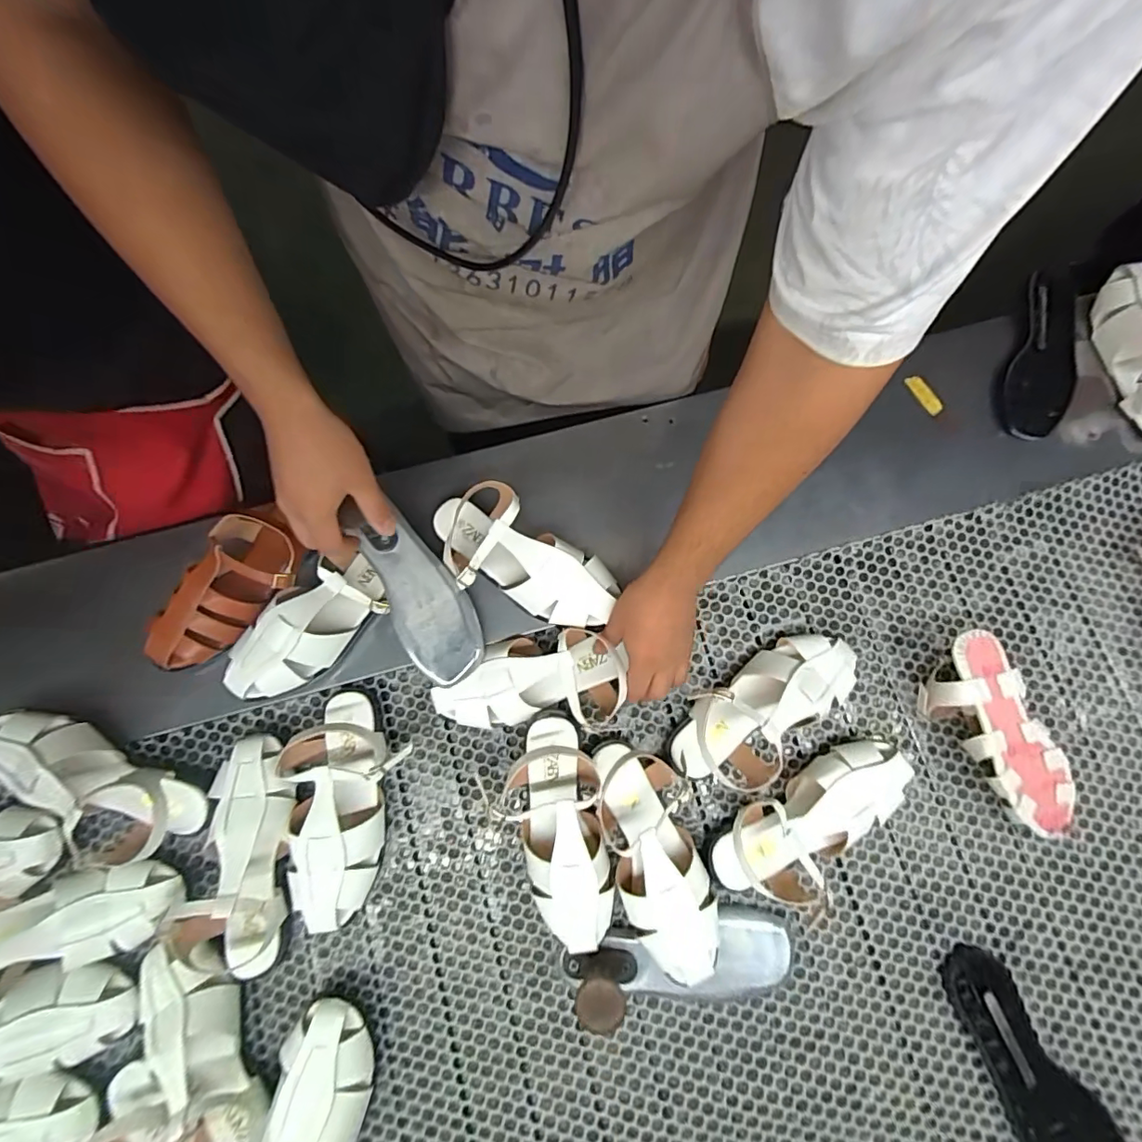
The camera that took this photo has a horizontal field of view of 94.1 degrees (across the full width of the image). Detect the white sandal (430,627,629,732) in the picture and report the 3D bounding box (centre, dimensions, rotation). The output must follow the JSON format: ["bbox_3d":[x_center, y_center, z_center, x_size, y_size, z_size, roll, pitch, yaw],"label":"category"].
[{"bbox_3d":[-0.052,0.131,0.606,0.204,0.070,0.107,-9,78,-7],"label":"white sandal"}]

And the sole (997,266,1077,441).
[{"bbox_3d":[0.622,-0.286,0.696,0.076,0.013,0.250,20,79,4],"label":"sole"}]

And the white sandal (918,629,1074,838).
[{"bbox_3d":[0.480,0.183,0.592,0.094,0.072,0.226,-31,78,-3],"label":"white sandal"}]

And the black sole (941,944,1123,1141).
[{"bbox_3d":[0.487,0.538,0.558,0.085,0.012,0.276,-31,80,-6],"label":"black sole"}]

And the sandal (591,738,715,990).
[{"bbox_3d":[0.090,0.304,0.567,0.095,0.079,0.241,-15,78,-3],"label":"sandal"}]

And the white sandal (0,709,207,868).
[{"bbox_3d":[-0.514,0.226,0.574,0.226,0.090,0.092,32,80,7],"label":"white sandal"}]

